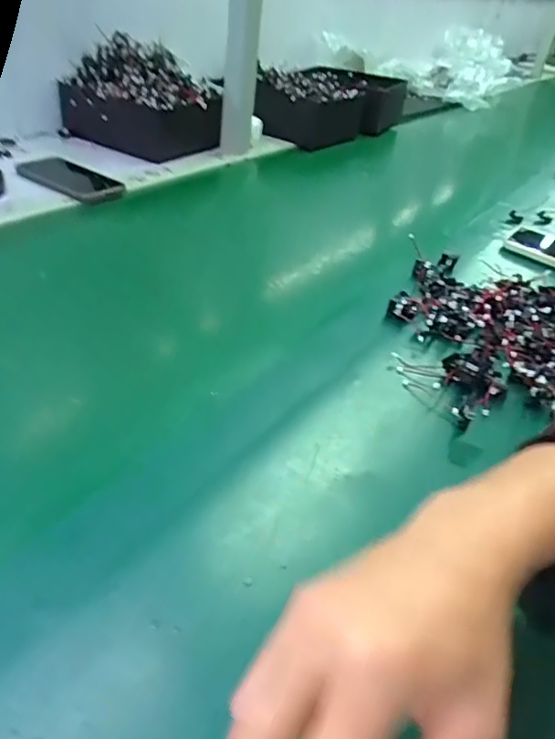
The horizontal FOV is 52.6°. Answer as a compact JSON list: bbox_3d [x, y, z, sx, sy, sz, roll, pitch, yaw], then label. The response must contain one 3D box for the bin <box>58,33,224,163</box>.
[{"bbox_3d":[-0.237,-0.476,0.986,0.256,0.147,0.184,24,39,21],"label":"bin"}]

